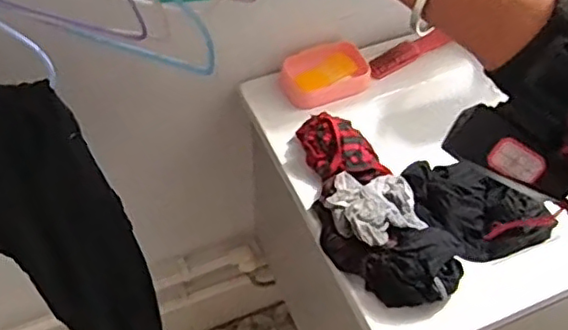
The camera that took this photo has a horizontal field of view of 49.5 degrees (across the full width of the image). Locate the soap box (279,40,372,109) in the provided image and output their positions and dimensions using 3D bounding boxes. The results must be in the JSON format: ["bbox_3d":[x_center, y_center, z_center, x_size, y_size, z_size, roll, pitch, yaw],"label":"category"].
[{"bbox_3d":[0.064,-0.136,0.919,0.135,0.036,0.094,-17,54,-16],"label":"soap box"}]

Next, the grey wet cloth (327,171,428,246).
[{"bbox_3d":[0.109,0.045,0.746,0.104,0.040,0.116,-8,52,-10],"label":"grey wet cloth"}]

